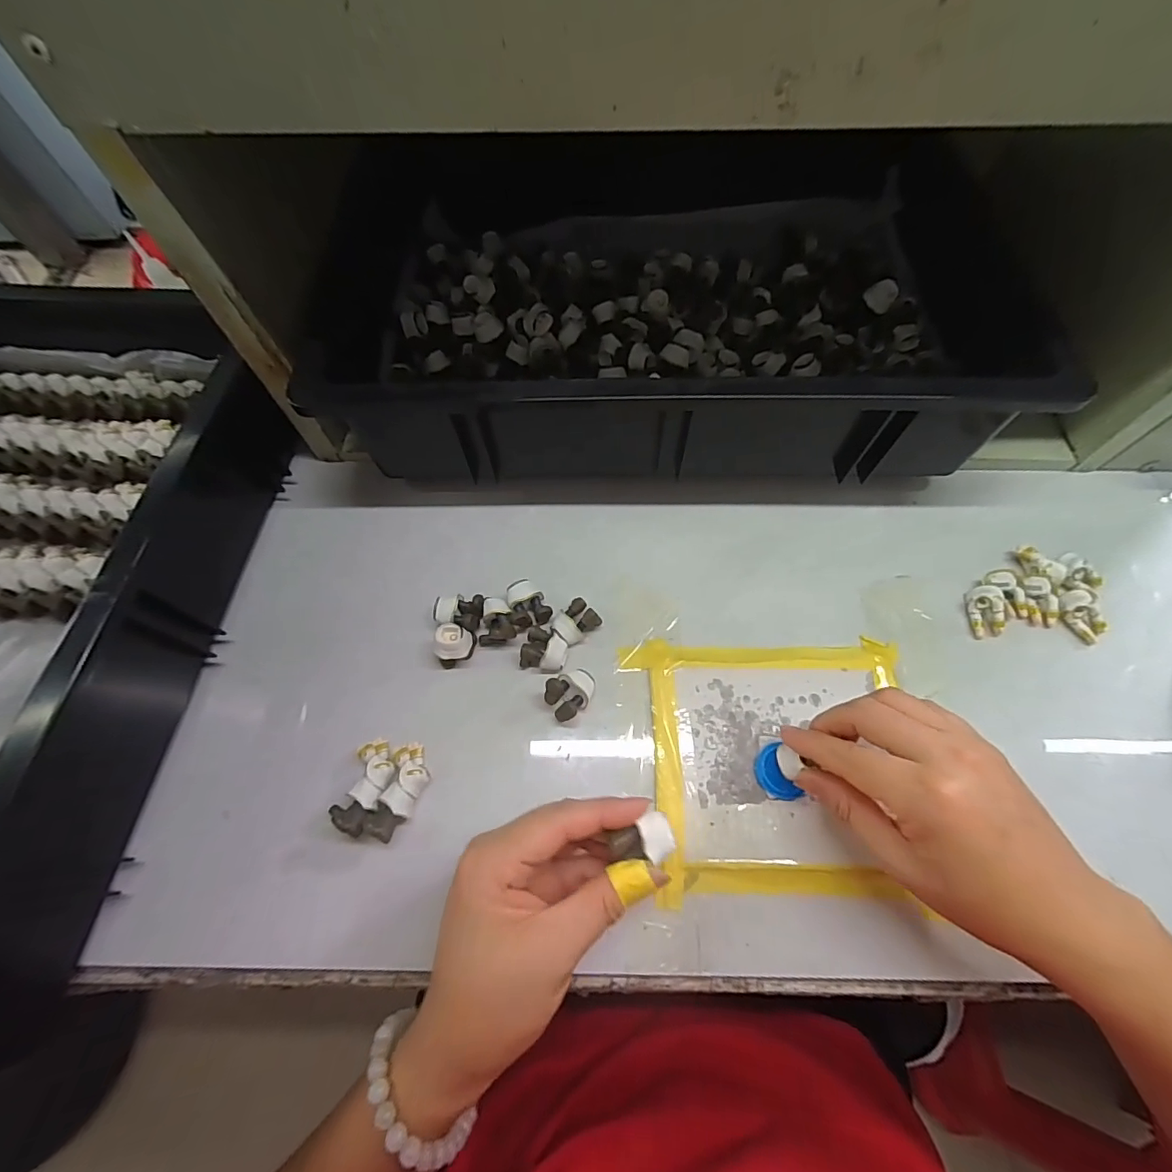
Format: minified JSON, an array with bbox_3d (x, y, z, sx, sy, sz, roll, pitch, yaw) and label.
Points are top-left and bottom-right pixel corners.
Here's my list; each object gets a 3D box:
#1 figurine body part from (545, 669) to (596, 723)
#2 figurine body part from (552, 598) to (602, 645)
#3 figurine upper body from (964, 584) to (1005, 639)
[{"bbox_3d":[-0.008,0.065,0.305,0.030,0.021,0.024,-26,67,-10],"label":"figurine body part"},{"bbox_3d":[-0.007,0.023,0.326,0.026,0.018,0.024,-40,70,-16],"label":"figurine body part"},{"bbox_3d":[0.258,0.016,0.326,0.018,0.014,0.033,1,65,2],"label":"figurine upper body"}]

